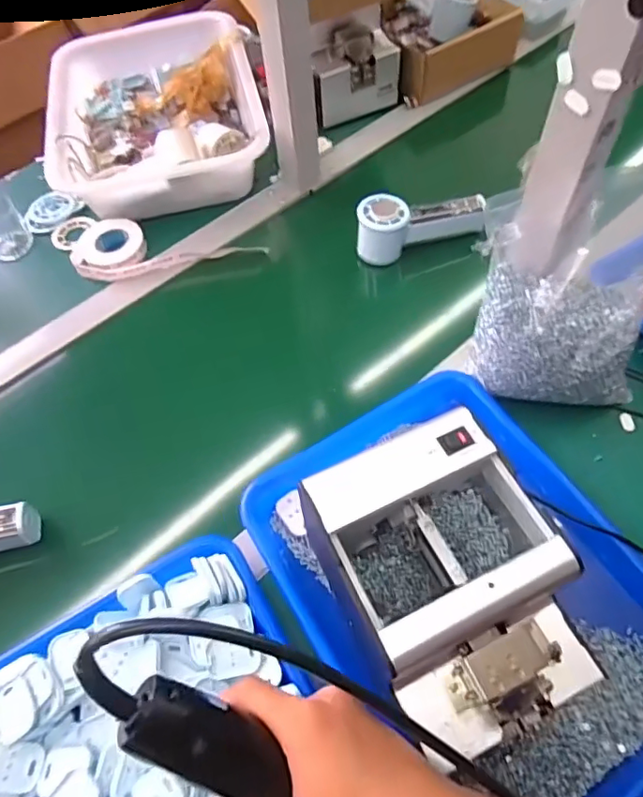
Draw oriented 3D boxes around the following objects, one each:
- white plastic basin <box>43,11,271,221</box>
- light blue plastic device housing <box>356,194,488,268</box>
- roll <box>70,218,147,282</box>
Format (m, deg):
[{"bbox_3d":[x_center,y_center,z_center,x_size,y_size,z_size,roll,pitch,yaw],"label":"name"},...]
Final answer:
[{"bbox_3d":[-0.216,-0.383,0.729,0.256,0.085,0.305,-12,59,-4],"label":"white plastic basin"},{"bbox_3d":[0.117,-0.205,0.637,0.151,0.064,0.046,-13,59,-4],"label":"light blue plastic device housing"},{"bbox_3d":[-0.256,-0.181,0.662,0.087,0.021,0.084,-1,59,2],"label":"roll"}]

